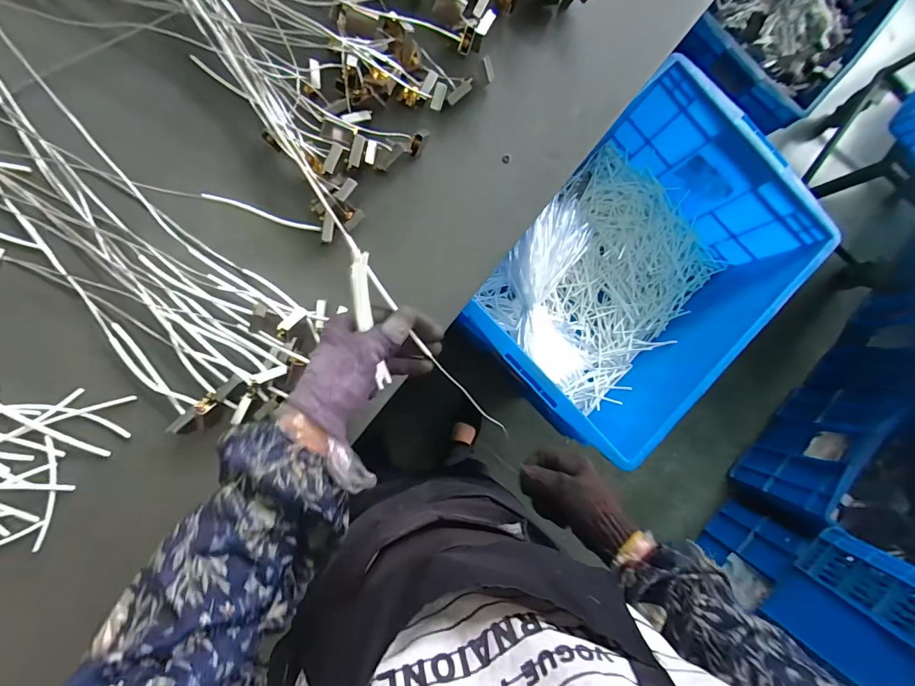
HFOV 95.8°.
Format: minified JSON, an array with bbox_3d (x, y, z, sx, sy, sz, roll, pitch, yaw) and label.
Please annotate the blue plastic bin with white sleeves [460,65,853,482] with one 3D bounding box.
[{"bbox_3d":[0.291,-0.128,0.725,0.527,0.236,0.371,-45,94,-4],"label":"blue plastic bin with white sleeves"}]

